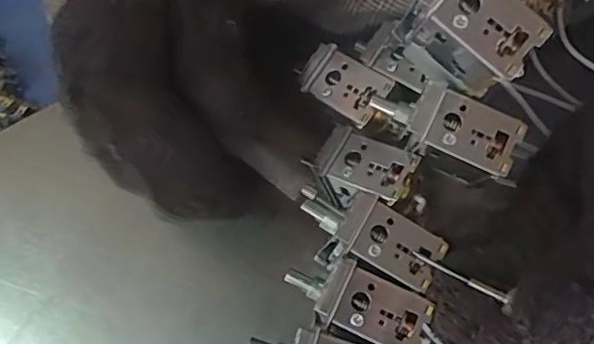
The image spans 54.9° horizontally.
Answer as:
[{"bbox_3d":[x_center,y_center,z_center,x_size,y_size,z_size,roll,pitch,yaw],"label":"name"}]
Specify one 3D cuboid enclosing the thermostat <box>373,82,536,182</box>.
[{"bbox_3d":[0.053,-0.014,0.207,0.055,0.017,0.026,24,73,9],"label":"thermostat"}]

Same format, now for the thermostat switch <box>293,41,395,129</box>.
[{"bbox_3d":[0.022,-0.034,0.235,0.035,0.014,0.022,41,96,28],"label":"thermostat switch"}]

